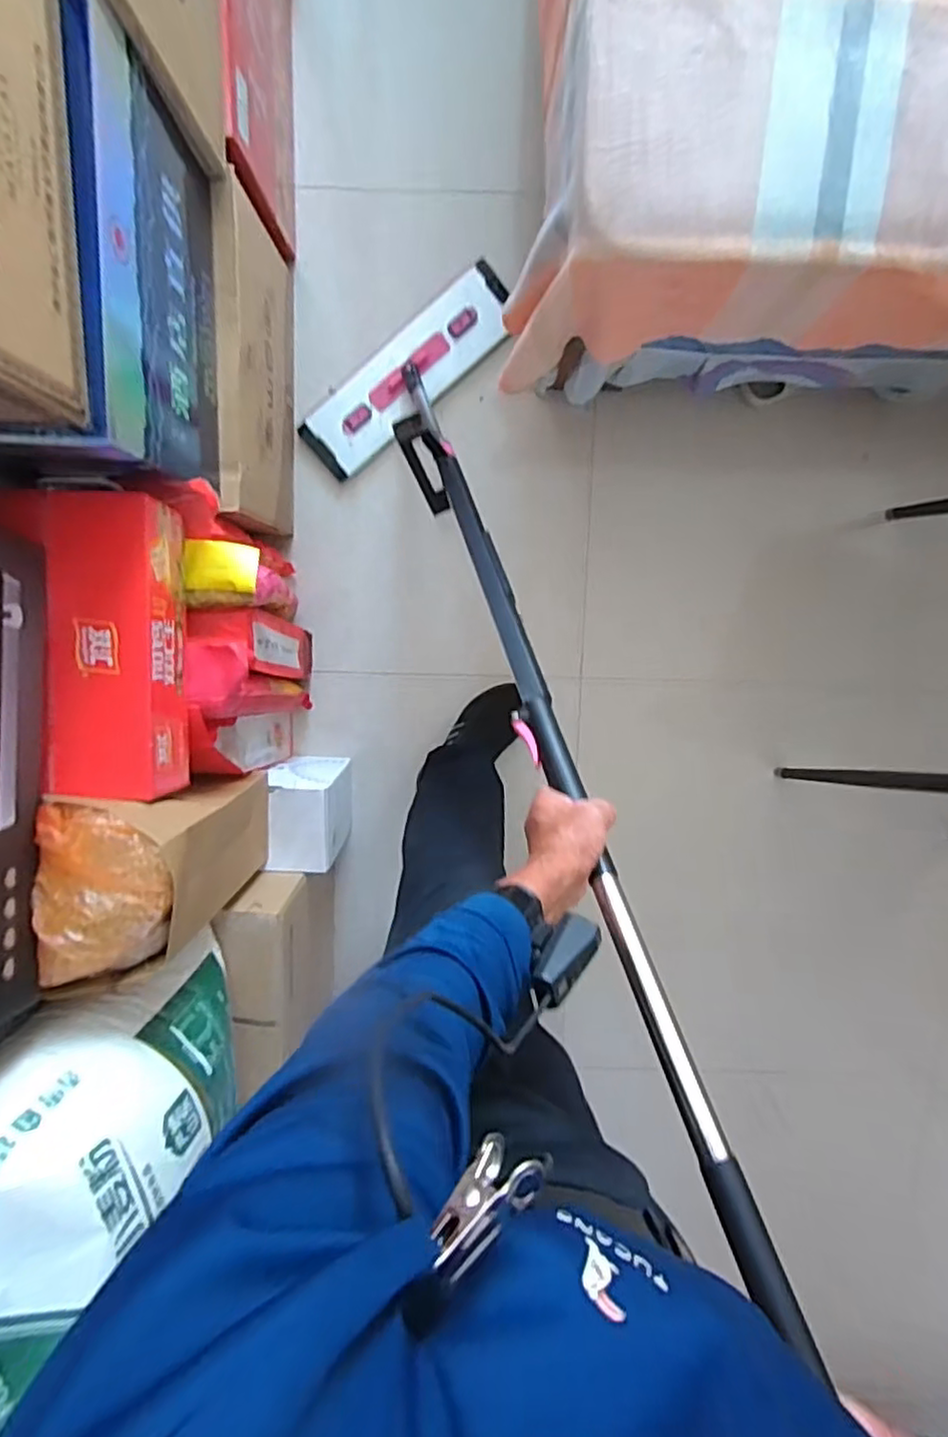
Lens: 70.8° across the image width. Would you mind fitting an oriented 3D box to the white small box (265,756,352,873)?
[{"bbox_3d":[-0.282,0.157,1.163,0.113,0.230,0.163,0,100,0],"label":"white small box"}]

